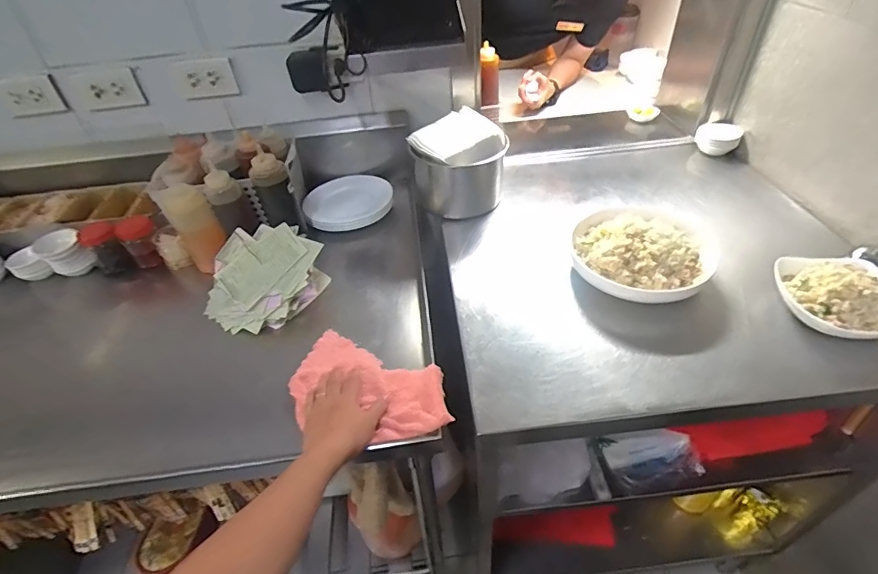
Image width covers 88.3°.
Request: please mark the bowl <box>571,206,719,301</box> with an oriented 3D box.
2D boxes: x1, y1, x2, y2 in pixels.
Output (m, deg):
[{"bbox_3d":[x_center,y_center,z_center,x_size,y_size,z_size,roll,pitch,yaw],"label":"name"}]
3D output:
[{"bbox_3d":[0.330,-0.056,0.748,0.214,0.087,0.185,25,50,30],"label":"bowl"}]

